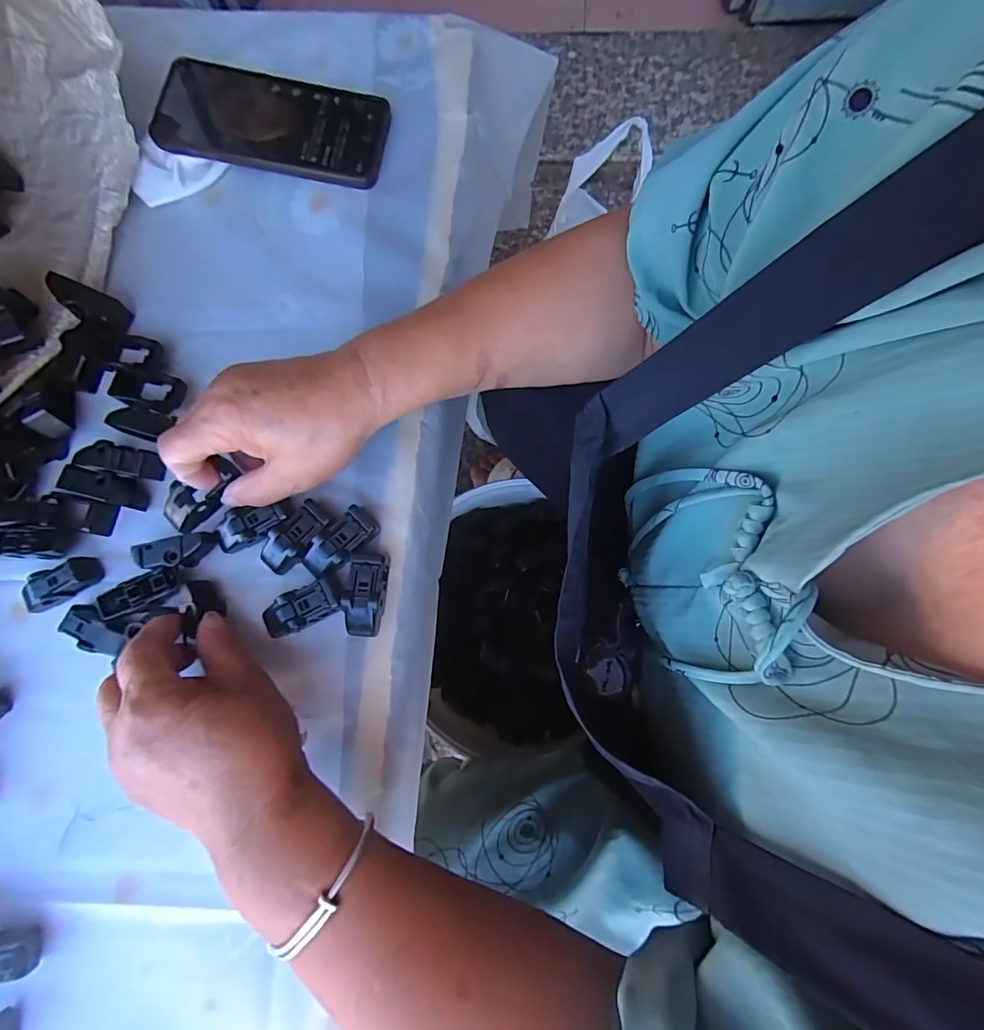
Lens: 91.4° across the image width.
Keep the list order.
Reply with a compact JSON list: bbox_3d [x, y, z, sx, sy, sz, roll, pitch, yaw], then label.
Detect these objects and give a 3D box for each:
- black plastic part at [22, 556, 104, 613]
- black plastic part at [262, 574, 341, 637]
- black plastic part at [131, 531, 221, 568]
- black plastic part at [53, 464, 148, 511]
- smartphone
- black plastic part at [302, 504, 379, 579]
[{"bbox_3d":[-0.271,0.043,0.303,0.042,0.017,0.020,-31,78,-4],"label":"black plastic part"},{"bbox_3d":[-0.116,0.057,0.293,0.048,0.016,0.023,-30,78,-4],"label":"black plastic part"},{"bbox_3d":[-0.197,0.024,0.303,0.048,0.018,0.018,-13,77,0],"label":"black plastic part"},{"bbox_3d":[-0.250,-0.018,0.309,0.051,0.018,0.018,14,79,6],"label":"black plastic part"},{"bbox_3d":[-0.175,-0.302,0.368,0.188,0.015,0.082,8,78,5],"label":"smartphone"},{"bbox_3d":[-0.095,0.018,0.300,0.022,0.014,0.048,41,83,11],"label":"black plastic part"}]

